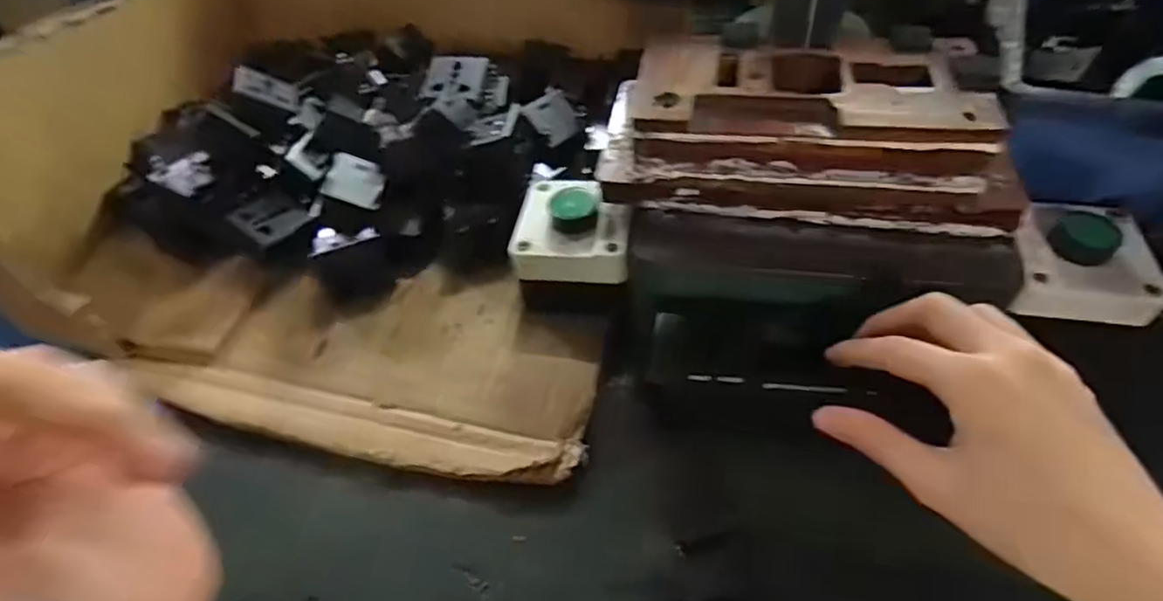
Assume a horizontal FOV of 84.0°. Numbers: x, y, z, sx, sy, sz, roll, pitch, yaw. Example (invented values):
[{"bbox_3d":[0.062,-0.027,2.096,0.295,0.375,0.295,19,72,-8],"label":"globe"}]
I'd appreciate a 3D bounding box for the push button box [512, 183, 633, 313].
[{"bbox_3d":[-0.005,-0.030,0.391,0.067,0.057,0.082,2,53,6],"label":"push button box"}]

